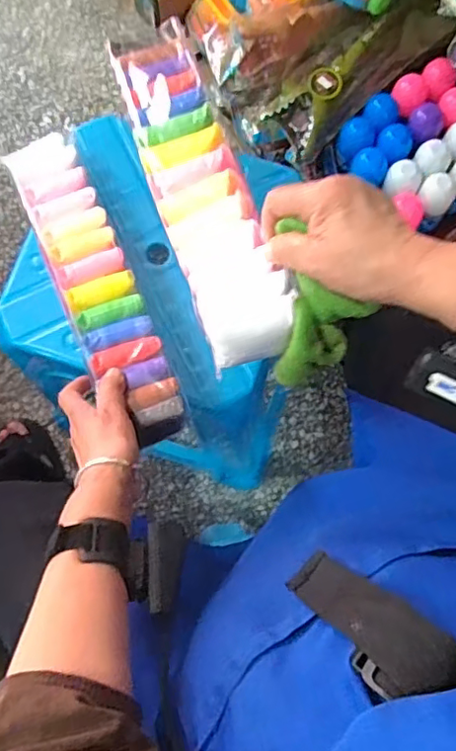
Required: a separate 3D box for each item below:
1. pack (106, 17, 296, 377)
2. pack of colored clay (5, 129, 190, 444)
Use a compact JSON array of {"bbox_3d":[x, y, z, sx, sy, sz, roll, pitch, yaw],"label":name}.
[{"bbox_3d":[-0.026,-0.157,0.452,0.067,0.019,0.319,-18,68,-3],"label":"pack"},{"bbox_3d":[-0.126,-0.090,0.562,0.068,0.023,0.326,-25,77,-4],"label":"pack of colored clay"}]

